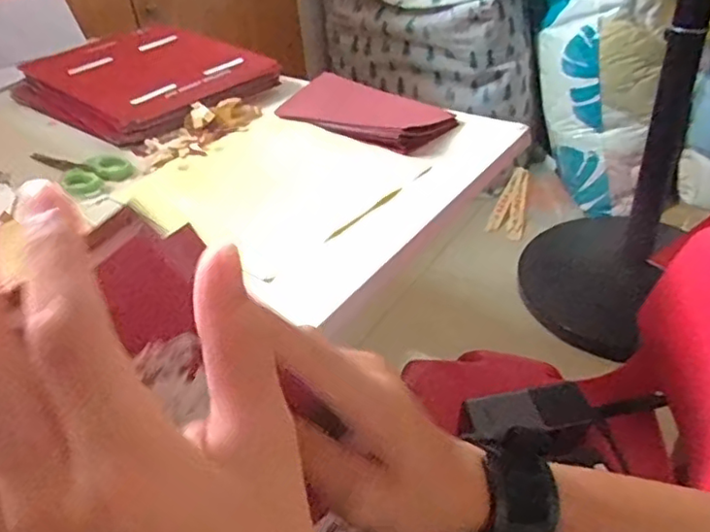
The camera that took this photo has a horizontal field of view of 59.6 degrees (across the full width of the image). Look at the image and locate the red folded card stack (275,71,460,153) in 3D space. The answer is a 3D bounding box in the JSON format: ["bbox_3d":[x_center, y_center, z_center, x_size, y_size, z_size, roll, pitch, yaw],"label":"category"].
[{"bbox_3d":[0.008,-0.168,0.664,0.192,0.018,0.107,23,46,33],"label":"red folded card stack"}]

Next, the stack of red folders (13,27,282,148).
[{"bbox_3d":[-0.257,-0.229,0.755,0.278,0.045,0.213,23,46,33],"label":"stack of red folders"}]

